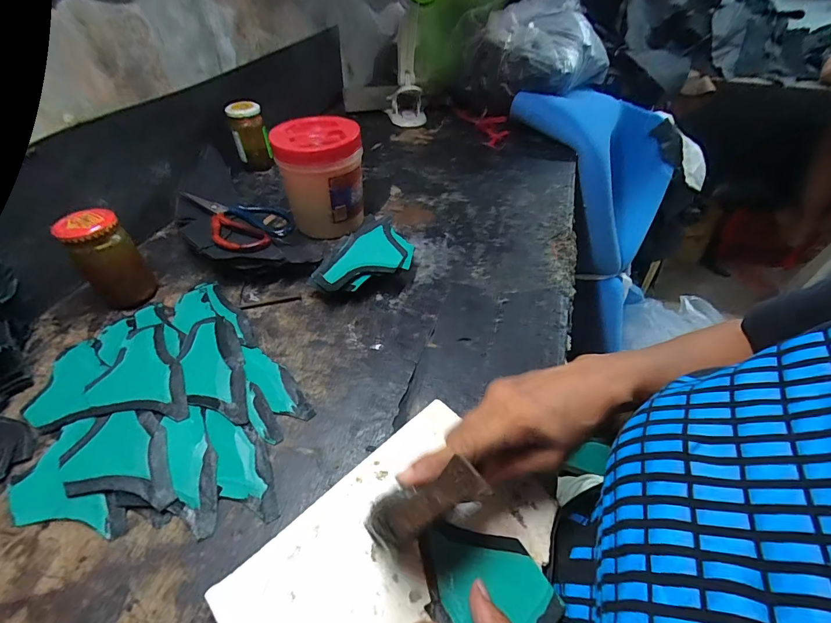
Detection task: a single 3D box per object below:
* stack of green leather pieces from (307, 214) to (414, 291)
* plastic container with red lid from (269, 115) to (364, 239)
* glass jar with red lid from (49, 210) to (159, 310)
[{"bbox_3d":[-0.057,-0.071,0.522,0.101,0.048,0.162,19,48,19],"label":"stack of green leather pieces"},{"bbox_3d":[-0.133,-0.192,0.573,0.117,0.143,0.104,-10,45,-10],"label":"plastic container with red lid"},{"bbox_3d":[-0.359,-0.060,0.463,0.059,0.112,0.049,-23,49,-21],"label":"glass jar with red lid"}]

